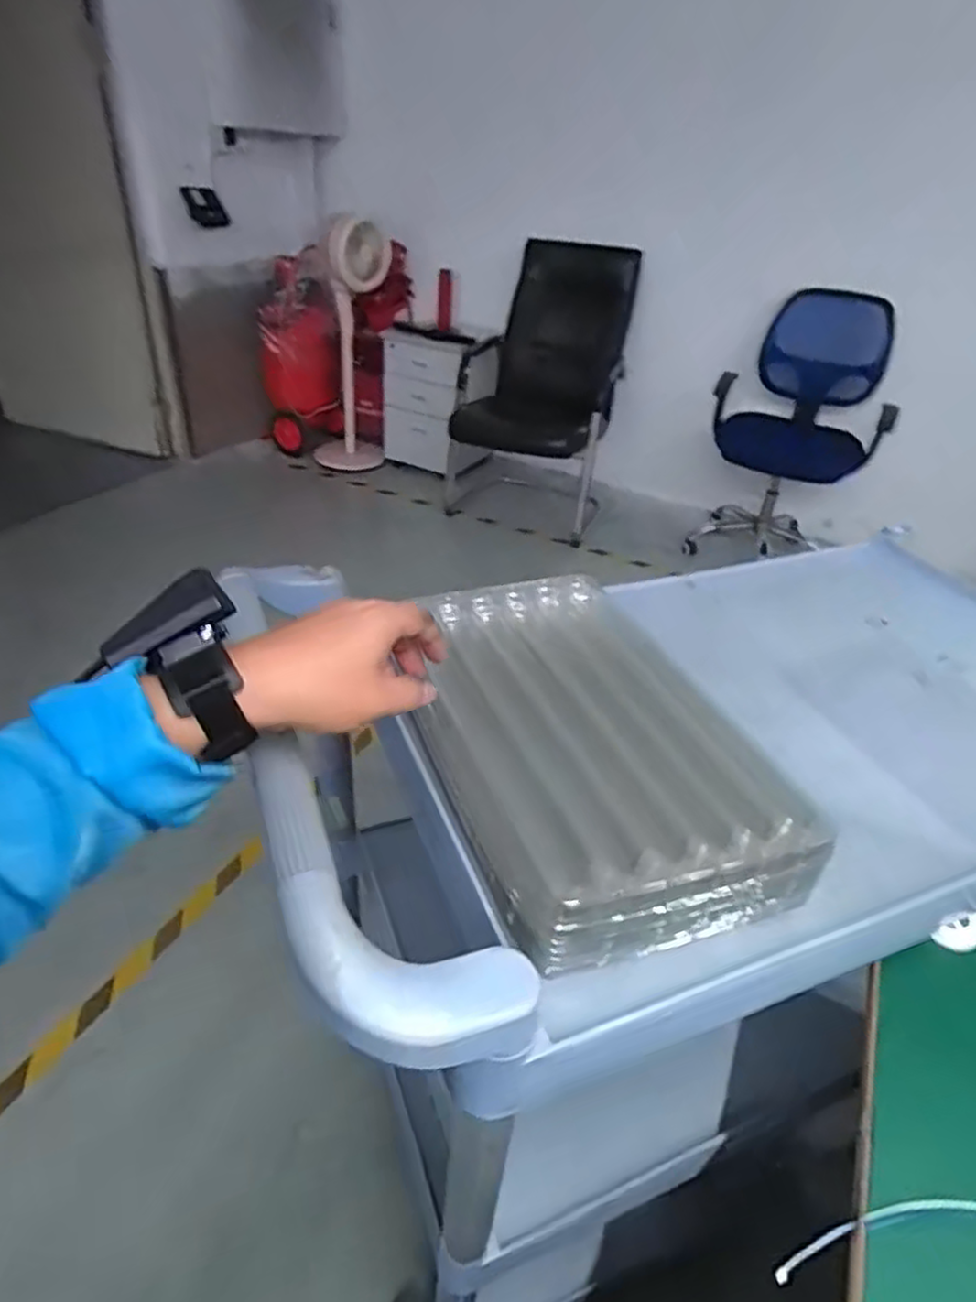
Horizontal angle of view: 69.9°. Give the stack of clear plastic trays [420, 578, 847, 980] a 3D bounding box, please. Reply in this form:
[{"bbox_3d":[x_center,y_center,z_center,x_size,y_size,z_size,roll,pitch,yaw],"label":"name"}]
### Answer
[{"bbox_3d":[0.072,0.059,0.582,0.229,0.062,0.376,-9,39,-18],"label":"stack of clear plastic trays"}]

